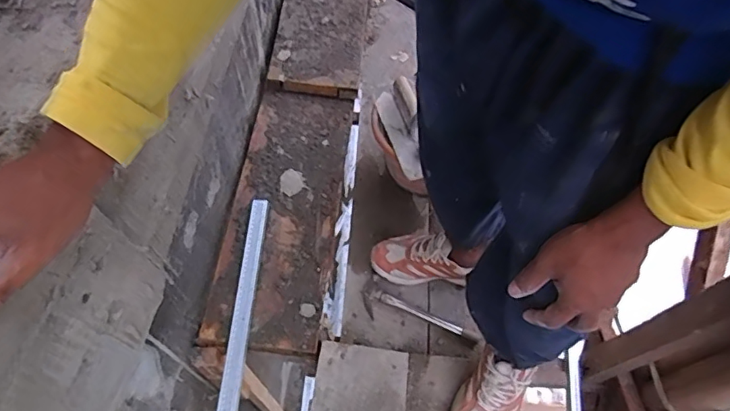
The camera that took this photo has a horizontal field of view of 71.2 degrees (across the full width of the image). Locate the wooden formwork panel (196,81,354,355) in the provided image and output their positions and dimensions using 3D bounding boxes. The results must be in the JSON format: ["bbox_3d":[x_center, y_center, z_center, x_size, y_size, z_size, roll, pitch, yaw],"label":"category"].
[{"bbox_3d":[-0.187,-0.006,1.232,0.260,0.033,0.709,7,62,3],"label":"wooden formwork panel"}]

